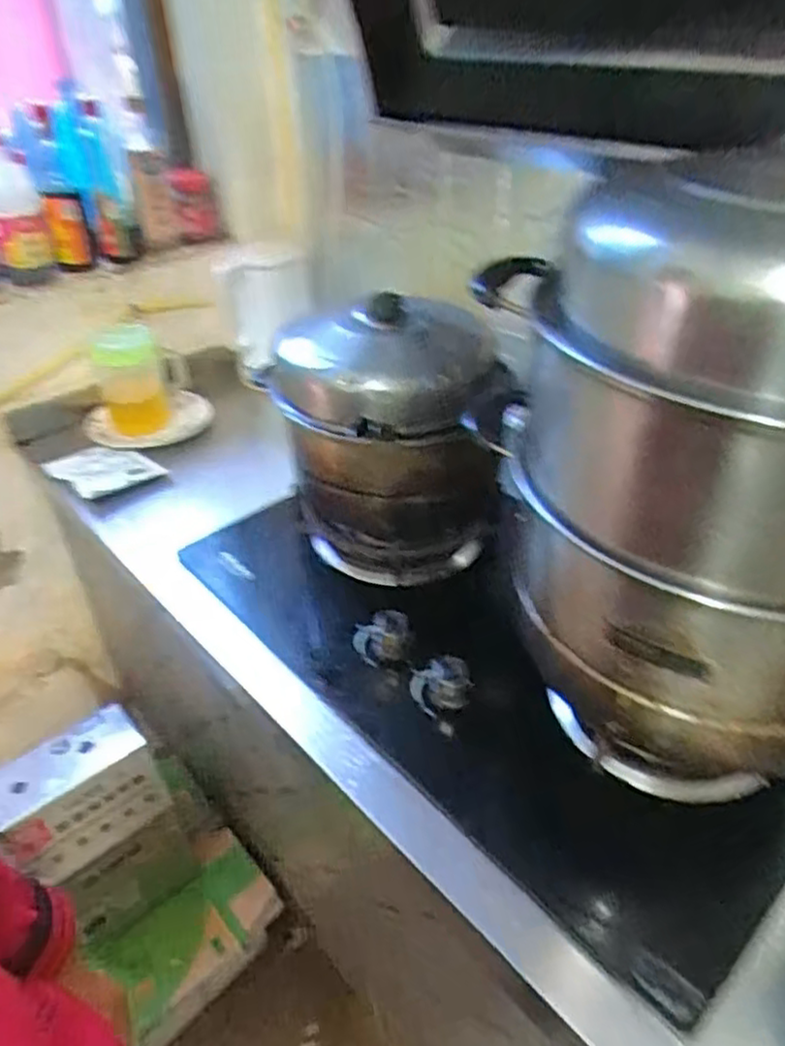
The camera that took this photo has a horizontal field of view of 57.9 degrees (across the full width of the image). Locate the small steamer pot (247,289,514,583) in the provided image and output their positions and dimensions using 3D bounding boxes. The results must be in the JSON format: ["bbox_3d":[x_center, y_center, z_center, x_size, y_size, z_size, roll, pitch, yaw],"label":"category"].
[{"bbox_3d":[-0.015,-0.100,0.905,0.252,0.298,0.221,-9,37,-11],"label":"small steamer pot"}]

